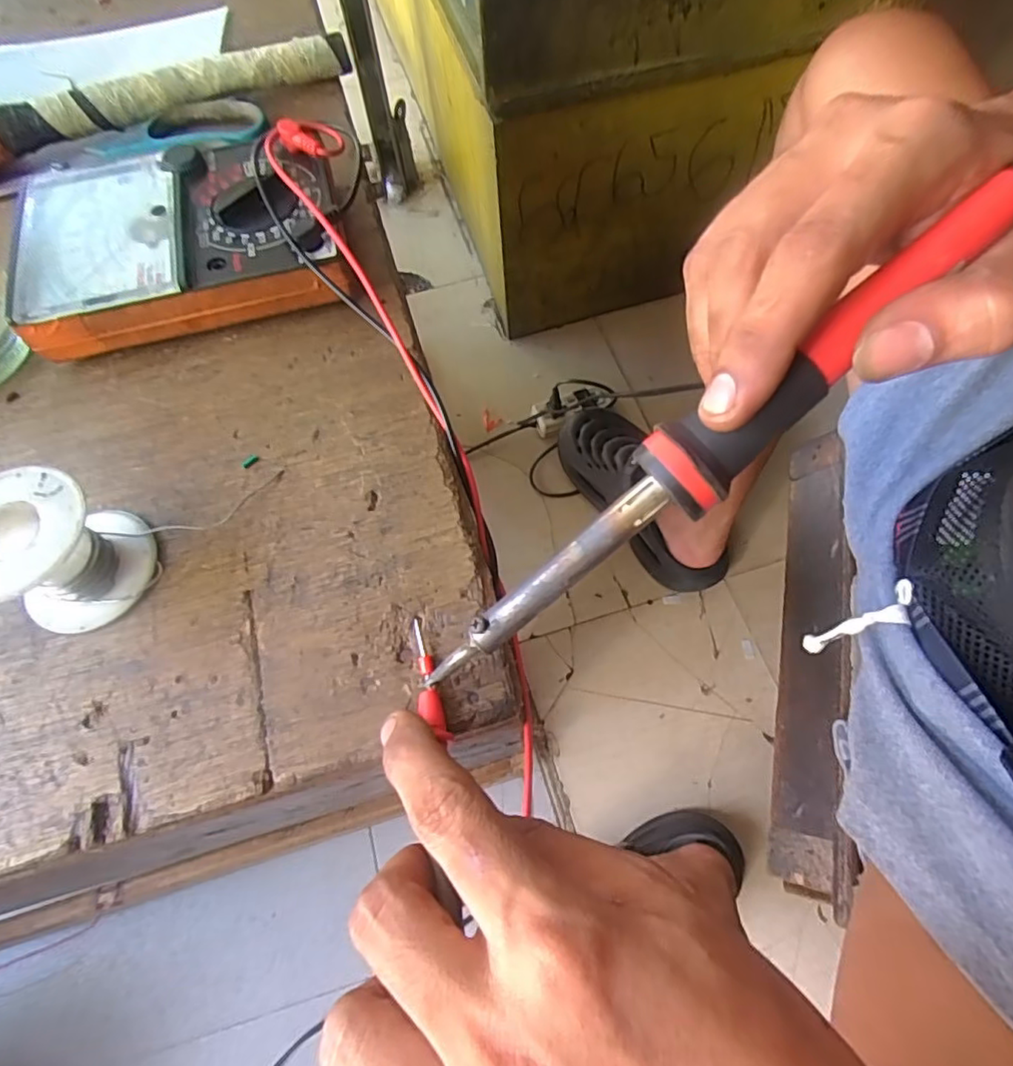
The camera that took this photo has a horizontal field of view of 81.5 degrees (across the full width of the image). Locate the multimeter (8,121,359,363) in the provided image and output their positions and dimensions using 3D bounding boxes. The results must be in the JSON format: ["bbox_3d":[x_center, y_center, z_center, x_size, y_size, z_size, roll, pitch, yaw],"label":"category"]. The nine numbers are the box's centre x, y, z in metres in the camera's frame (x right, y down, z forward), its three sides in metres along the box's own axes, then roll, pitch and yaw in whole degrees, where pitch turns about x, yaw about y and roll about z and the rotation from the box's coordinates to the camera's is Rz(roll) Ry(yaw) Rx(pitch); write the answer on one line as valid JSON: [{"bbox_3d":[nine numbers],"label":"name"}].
[{"bbox_3d":[-0.157,-0.143,0.290,0.156,0.038,0.109,-10,65,-3],"label":"multimeter"}]

